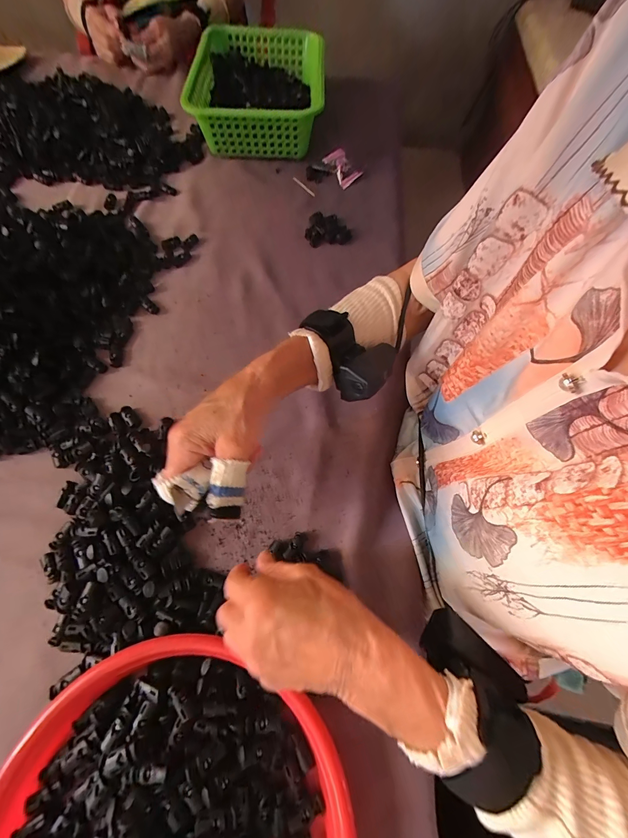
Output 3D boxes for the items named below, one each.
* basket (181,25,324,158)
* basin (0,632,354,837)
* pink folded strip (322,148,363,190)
[{"bbox_3d":[-0.093,-0.586,0.589,0.214,0.085,0.310,2,66,-2],"label":"basket"},{"bbox_3d":[-0.104,0.303,0.224,0.249,0.036,0.240,1,66,-3],"label":"basin"},{"bbox_3d":[0.048,-0.427,0.557,0.045,0.030,0.053,-41,74,-18],"label":"pink folded strip"}]

